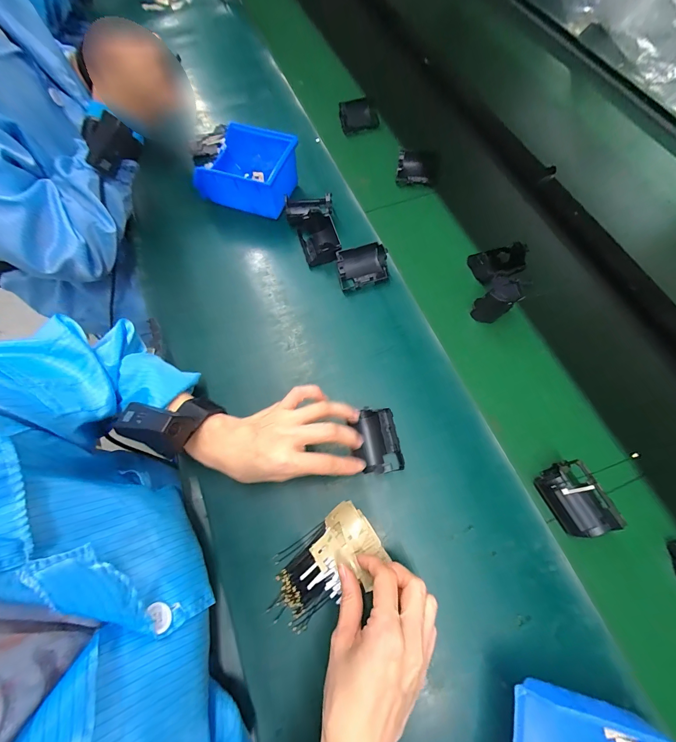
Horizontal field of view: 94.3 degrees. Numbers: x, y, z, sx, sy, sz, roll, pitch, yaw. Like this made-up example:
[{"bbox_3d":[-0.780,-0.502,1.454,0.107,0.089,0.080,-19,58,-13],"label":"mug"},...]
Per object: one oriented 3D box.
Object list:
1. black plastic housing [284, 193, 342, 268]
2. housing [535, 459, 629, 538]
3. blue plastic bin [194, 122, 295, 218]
[{"bbox_3d":[-0.036,-0.226,0.483,0.068,0.037,0.138,-17,69,-6],"label":"black plastic housing"},{"bbox_3d":[0.255,0.136,0.336,0.042,0.040,0.072,-23,70,-9],"label":"housing"},{"bbox_3d":[-0.144,-0.319,0.505,0.147,0.075,0.108,18,69,7],"label":"blue plastic bin"}]

